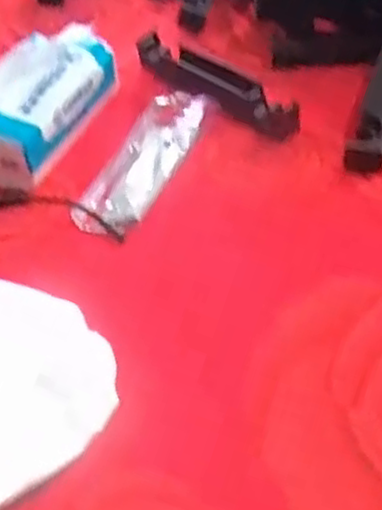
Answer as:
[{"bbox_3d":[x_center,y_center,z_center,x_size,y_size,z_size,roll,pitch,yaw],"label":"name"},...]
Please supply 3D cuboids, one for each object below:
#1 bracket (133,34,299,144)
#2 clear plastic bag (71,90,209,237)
[{"bbox_3d":[0.020,-0.156,0.646,0.035,0.023,0.190,-34,50,-25],"label":"bracket"},{"bbox_3d":[-0.034,-0.083,0.578,0.053,0.021,0.166,15,49,21],"label":"clear plastic bag"}]

